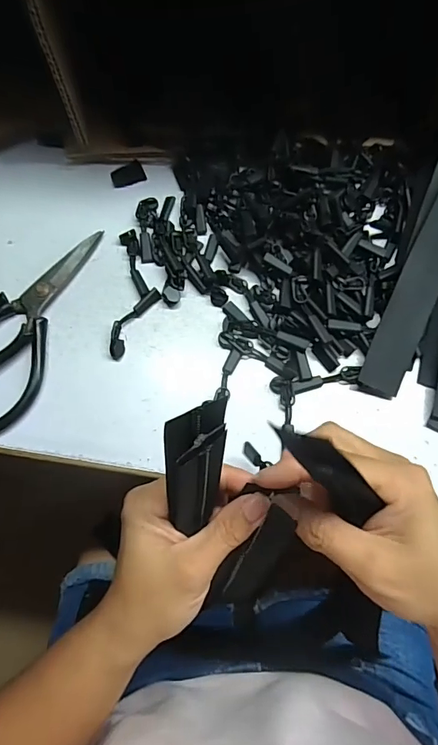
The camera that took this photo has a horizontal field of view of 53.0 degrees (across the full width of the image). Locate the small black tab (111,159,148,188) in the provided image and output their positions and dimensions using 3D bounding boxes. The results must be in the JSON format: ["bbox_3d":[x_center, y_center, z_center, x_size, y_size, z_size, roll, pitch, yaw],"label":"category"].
[{"bbox_3d":[-0.077,-0.168,0.372,0.028,0.005,0.018,-23,74,-7],"label":"small black tab"}]

